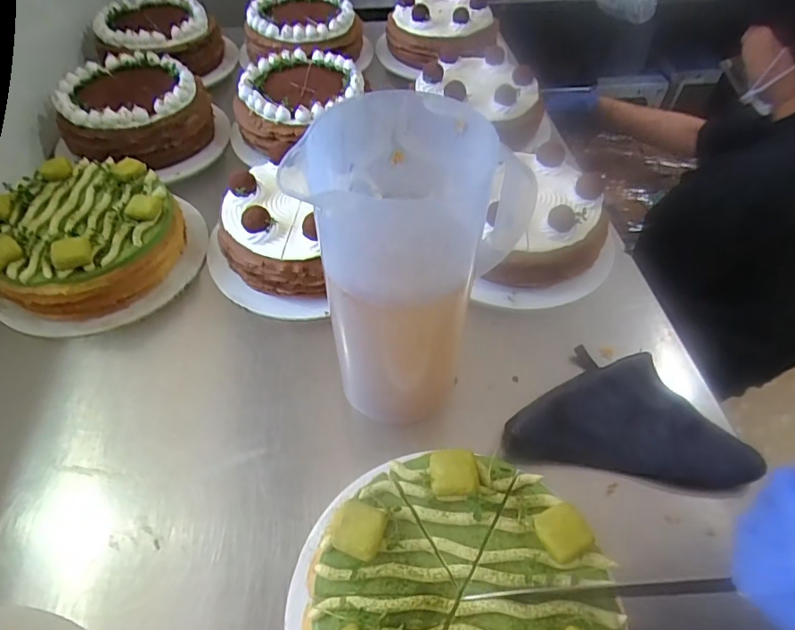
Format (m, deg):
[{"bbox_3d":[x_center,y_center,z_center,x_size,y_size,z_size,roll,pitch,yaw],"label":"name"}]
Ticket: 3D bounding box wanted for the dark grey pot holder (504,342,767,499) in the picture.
[{"bbox_3d":[0.182,0.078,0.408,0.179,0.029,0.110,8,52,5],"label":"dark grey pot holder"}]

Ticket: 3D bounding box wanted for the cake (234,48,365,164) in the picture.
[{"bbox_3d":[-0.133,-0.274,0.647,0.158,0.072,0.147,0,52,-1],"label":"cake"}]

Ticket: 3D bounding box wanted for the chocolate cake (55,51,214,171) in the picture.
[{"bbox_3d":[-0.333,-0.252,0.625,0.170,0.074,0.163,0,52,-1],"label":"chocolate cake"}]

